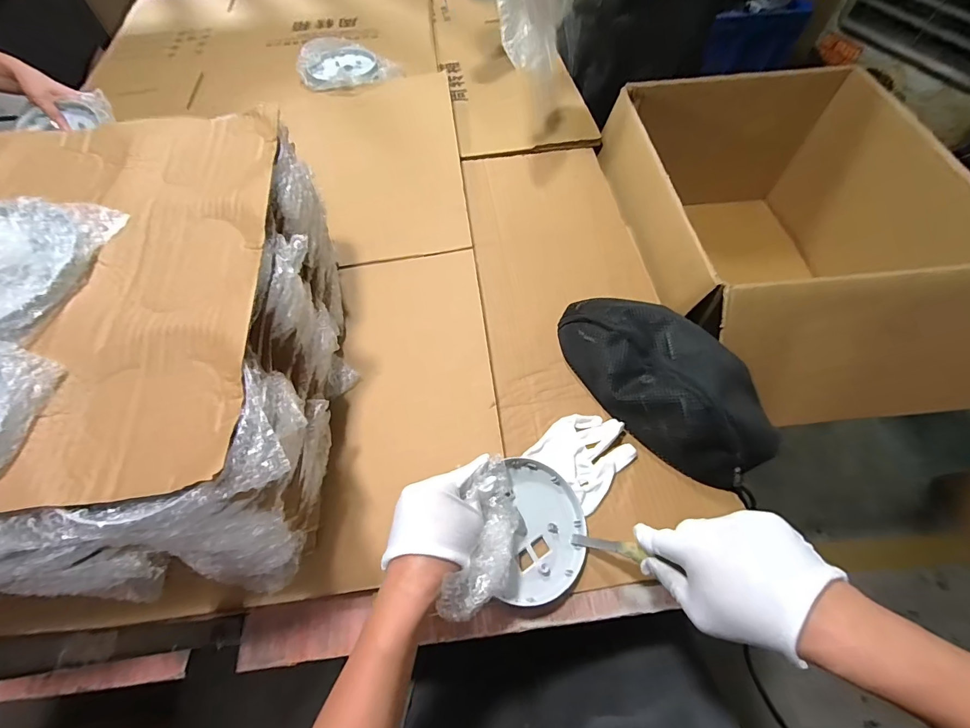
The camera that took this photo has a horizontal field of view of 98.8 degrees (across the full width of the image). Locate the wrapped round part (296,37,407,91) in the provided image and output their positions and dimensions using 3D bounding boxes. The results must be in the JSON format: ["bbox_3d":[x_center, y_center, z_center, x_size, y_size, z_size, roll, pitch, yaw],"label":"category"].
[{"bbox_3d":[-0.280,-0.602,0.833,0.180,0.044,0.171,1,61,-1],"label":"wrapped round part"}]

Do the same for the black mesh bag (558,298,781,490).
[{"bbox_3d":[0.212,0.011,0.493,0.136,0.075,0.263,-33,67,-18],"label":"black mesh bag"}]

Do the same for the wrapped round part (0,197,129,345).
[{"bbox_3d":[-0.386,-0.081,0.319,0.129,0.051,0.139,1,61,-1],"label":"wrapped round part"}]

